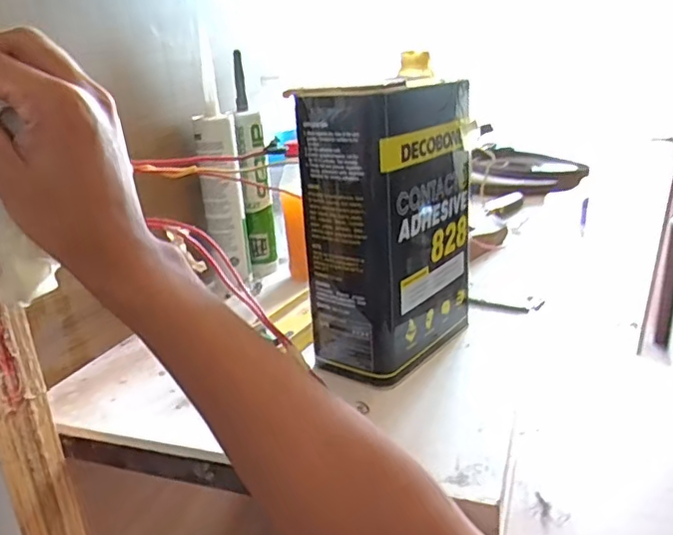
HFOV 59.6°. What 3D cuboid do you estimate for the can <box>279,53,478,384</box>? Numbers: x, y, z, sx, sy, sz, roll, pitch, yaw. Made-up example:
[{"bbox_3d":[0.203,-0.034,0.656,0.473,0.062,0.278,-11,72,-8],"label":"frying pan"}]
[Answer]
[{"bbox_3d":[0.049,-0.036,0.529,0.097,0.242,0.157,10,25,32],"label":"can"}]

